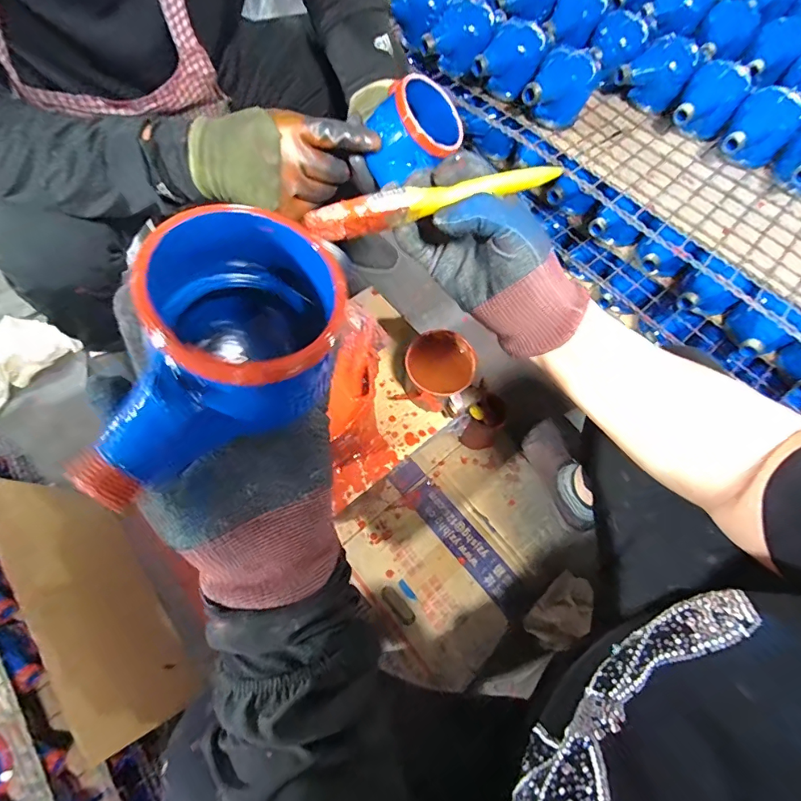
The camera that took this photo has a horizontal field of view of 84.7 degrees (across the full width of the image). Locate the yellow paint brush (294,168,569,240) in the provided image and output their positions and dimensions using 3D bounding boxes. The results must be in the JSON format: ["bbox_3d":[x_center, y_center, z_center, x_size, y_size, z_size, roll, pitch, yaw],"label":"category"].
[{"bbox_3d":[0.026,-0.132,0.292,0.173,0.028,0.014,-16,68,-8],"label":"yellow paint brush"}]

